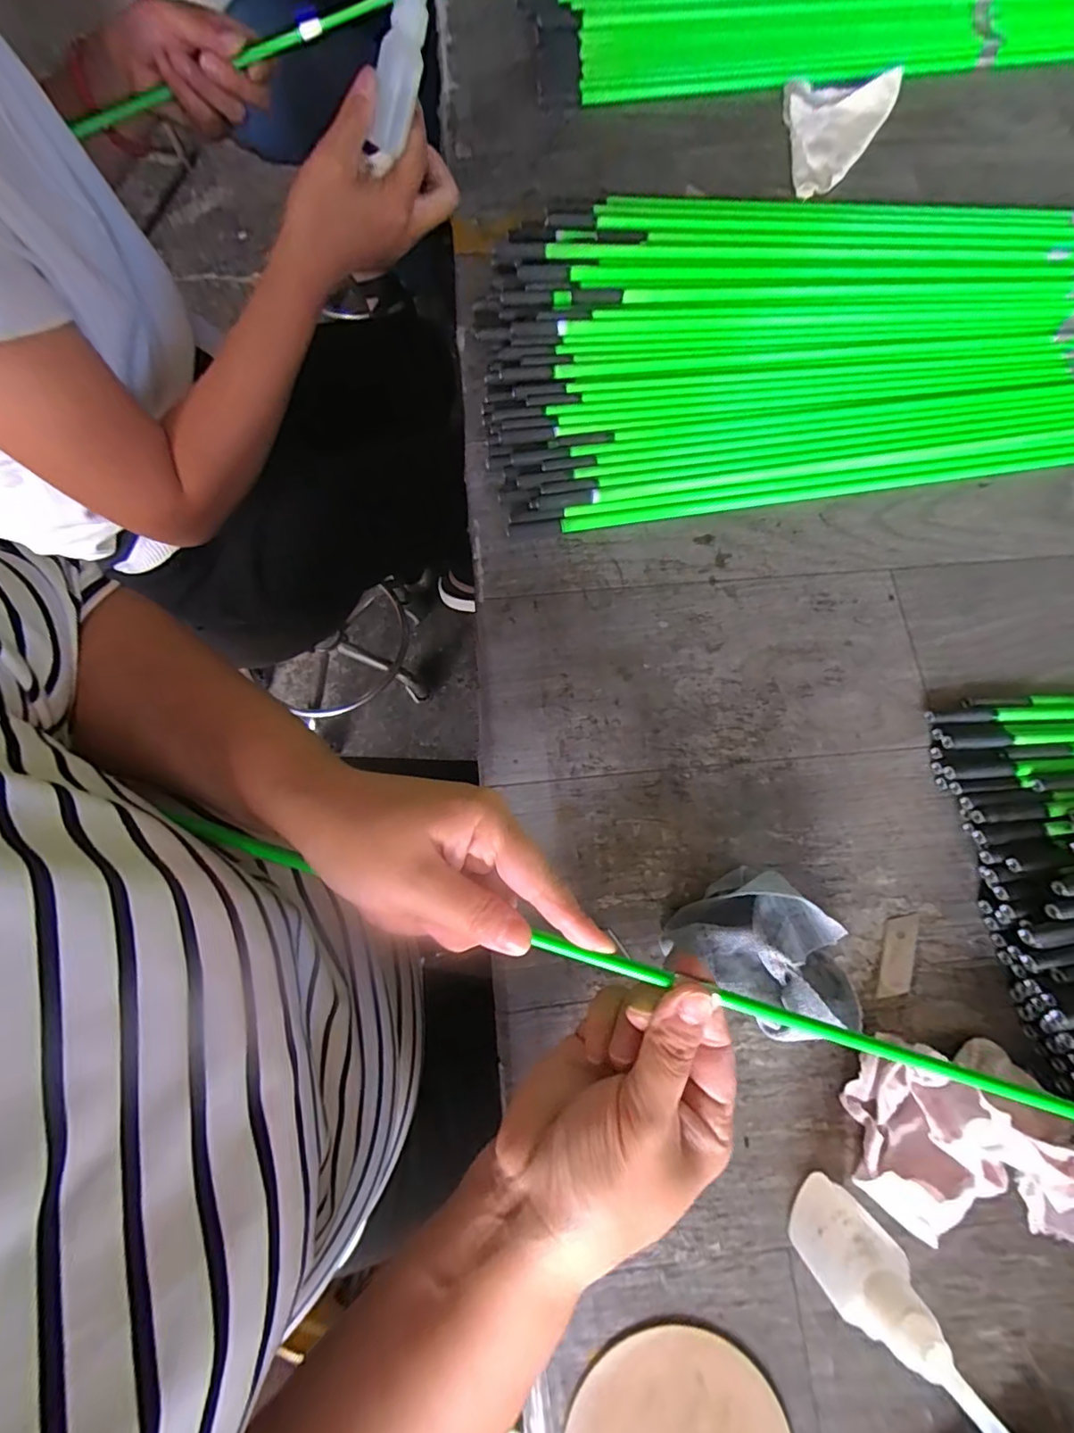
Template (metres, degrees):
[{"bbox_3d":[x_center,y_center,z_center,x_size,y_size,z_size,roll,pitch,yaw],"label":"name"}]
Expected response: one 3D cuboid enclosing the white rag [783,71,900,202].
[{"bbox_3d":[0.253,-0.522,0.468,0.082,0.013,0.161,32,78,7],"label":"white rag"}]

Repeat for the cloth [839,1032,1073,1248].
[{"bbox_3d":[0.210,0.210,0.264,0.095,0.043,0.090,-1,76,0],"label":"cloth"}]

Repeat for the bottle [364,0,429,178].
[{"bbox_3d":[-0.086,-0.463,0.357,0.028,0.145,0.032,42,39,9],"label":"bottle"}]

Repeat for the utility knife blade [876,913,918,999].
[{"bbox_3d":[0.207,0.136,0.304,0.018,0.004,0.049,20,77,5],"label":"utility knife blade"}]

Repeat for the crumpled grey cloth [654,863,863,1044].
[{"bbox_3d":[0.125,0.125,0.281,0.100,0.049,0.066,36,78,8],"label":"crumpled grey cloth"}]

